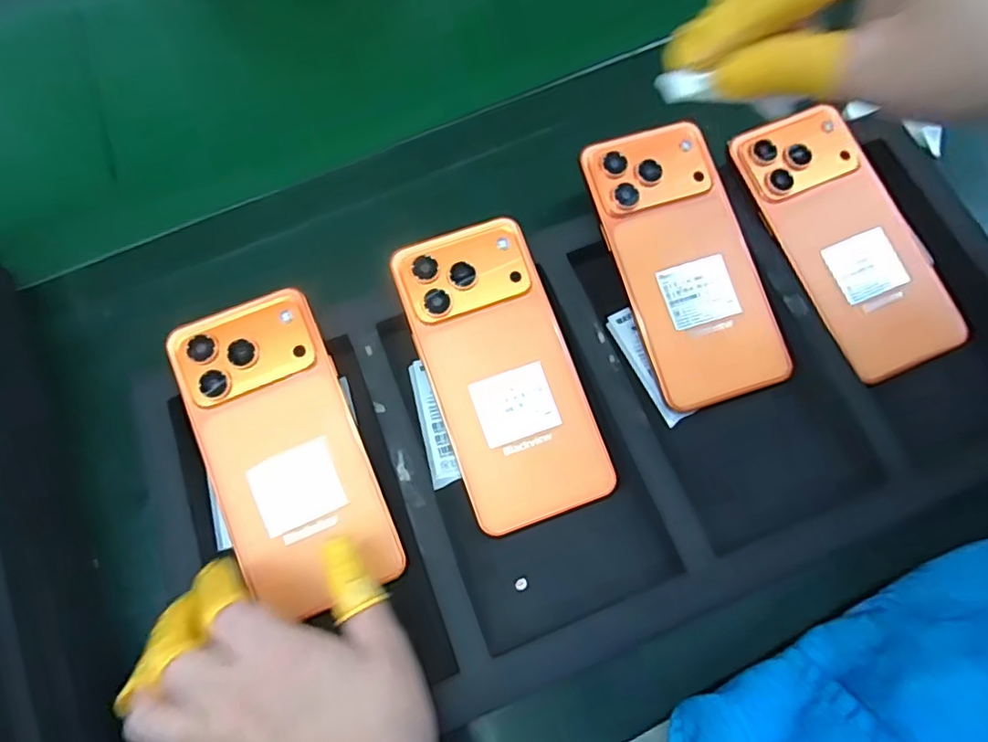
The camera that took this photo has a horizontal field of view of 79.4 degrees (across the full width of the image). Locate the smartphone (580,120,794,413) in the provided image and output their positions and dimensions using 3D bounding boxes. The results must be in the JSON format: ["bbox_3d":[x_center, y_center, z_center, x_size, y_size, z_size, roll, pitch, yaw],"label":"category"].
[{"bbox_3d":[0.109,-0.062,0.339,0.076,0.006,0.159,-17,82,-6],"label":"smartphone"}]

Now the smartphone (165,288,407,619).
[{"bbox_3d":[-0.109,0.039,0.307,0.076,0.006,0.157,-22,82,-7],"label":"smartphone"}]

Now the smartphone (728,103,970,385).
[{"bbox_3d":[0.207,-0.077,0.345,0.077,0.012,0.158,-22,80,-9],"label":"smartphone"}]

